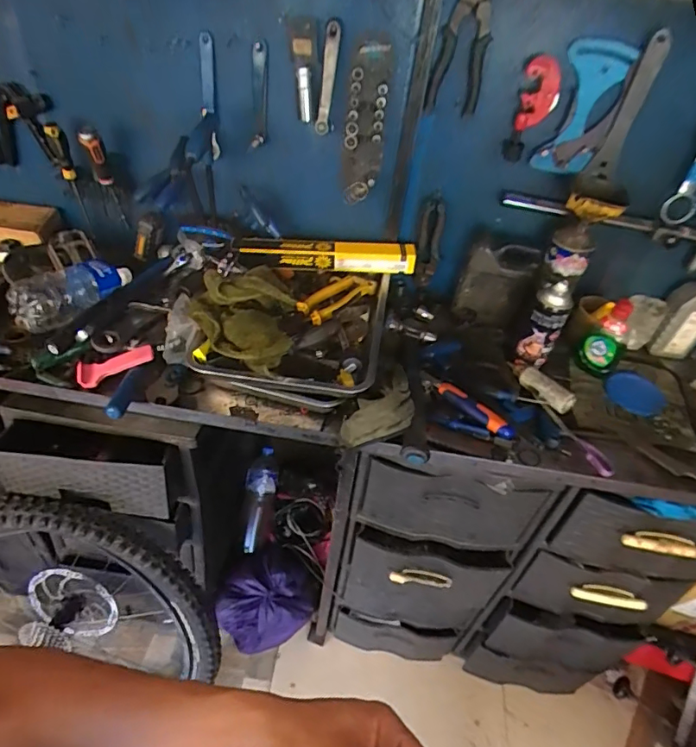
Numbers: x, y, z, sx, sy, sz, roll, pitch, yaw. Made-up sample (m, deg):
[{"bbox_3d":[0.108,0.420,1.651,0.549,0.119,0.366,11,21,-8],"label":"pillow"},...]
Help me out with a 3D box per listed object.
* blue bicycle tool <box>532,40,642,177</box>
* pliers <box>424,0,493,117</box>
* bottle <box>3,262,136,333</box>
[{"bbox_3d":[0.367,-0.415,0.797,0.094,0.186,0.020,9,42,1],"label":"blue bicycle tool"},{"bbox_3d":[0.173,-0.489,0.761,0.082,0.185,0.012,0,46,-6],"label":"pliers"},{"bbox_3d":[-0.471,-0.148,0.879,0.090,0.068,0.214,30,47,22],"label":"bottle"}]

